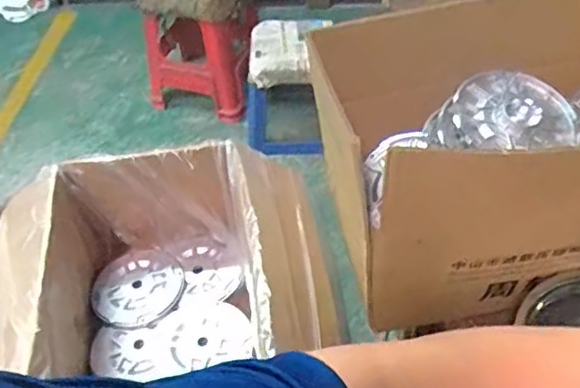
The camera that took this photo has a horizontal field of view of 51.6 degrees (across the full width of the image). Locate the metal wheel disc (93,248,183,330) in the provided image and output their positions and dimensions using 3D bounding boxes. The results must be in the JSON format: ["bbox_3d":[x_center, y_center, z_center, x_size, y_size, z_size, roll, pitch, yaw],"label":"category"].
[{"bbox_3d":[-0.238,0.141,0.933,0.139,0.014,0.144,-2,47,2],"label":"metal wheel disc"}]

